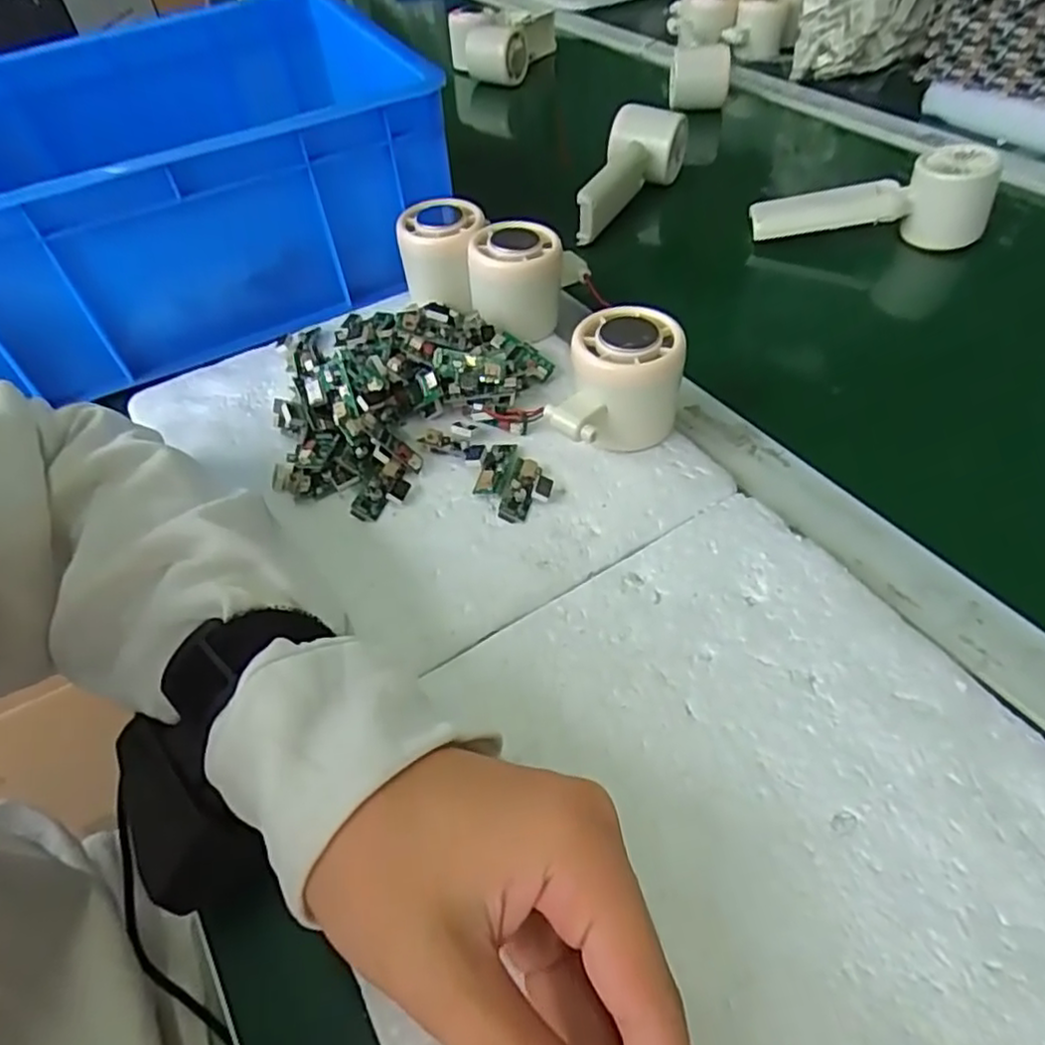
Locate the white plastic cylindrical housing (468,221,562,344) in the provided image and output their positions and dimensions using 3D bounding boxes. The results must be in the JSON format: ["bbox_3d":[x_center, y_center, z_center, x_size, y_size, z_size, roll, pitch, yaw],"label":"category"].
[{"bbox_3d":[-0.004,-0.147,0.424,0.056,0.055,0.051,5,50,7],"label":"white plastic cylindrical housing"}]

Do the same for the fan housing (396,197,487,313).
[{"bbox_3d":[-0.051,-0.171,0.450,0.054,0.058,0.051,5,50,7],"label":"fan housing"}]

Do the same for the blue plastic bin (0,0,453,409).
[{"bbox_3d":[-0.246,-0.240,0.476,0.327,0.124,0.258,-22,52,-15],"label":"blue plastic bin"}]

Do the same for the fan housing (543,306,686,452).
[{"bbox_3d":[0.050,-0.067,0.353,0.058,0.056,0.064,11,51,12],"label":"fan housing"}]

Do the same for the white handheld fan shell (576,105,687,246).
[{"bbox_3d":[0.089,-0.283,0.560,0.056,0.054,0.143,14,52,16],"label":"white handheld fan shell"}]

